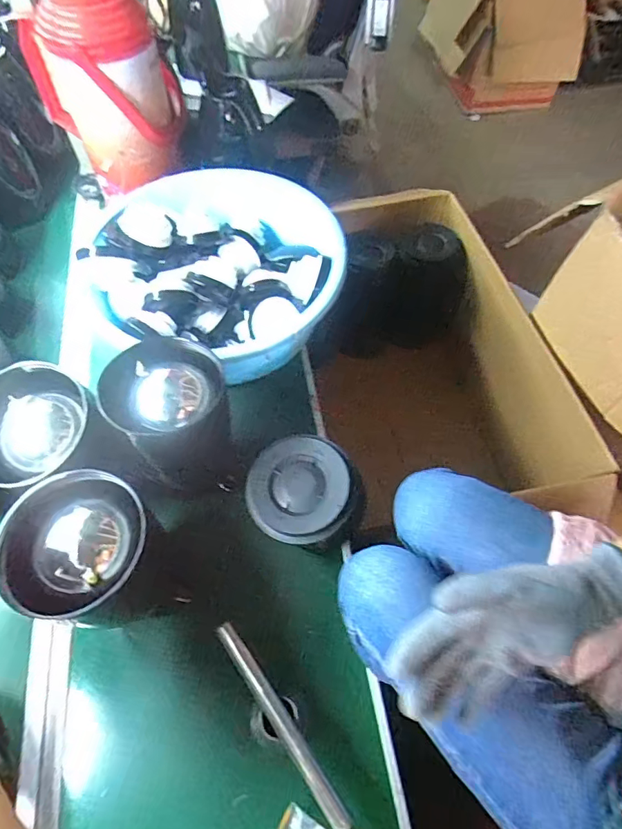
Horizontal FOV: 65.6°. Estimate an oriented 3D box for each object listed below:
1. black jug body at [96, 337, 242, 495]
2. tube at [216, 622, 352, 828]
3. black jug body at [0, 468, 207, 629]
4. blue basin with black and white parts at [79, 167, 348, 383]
[{"bbox_3d":[-0.163,0.014,0.580,0.125,0.185,0.124,-2,61,1],"label":"black jug body"},{"bbox_3d":[-0.031,0.289,0.461,0.019,0.012,0.200,-34,65,-16],"label":"tube"},{"bbox_3d":[-0.208,0.155,0.501,0.125,0.187,0.131,40,69,21],"label":"black jug body"},{"bbox_3d":[-0.122,-0.214,0.699,0.316,0.115,0.317,-1,61,1],"label":"blue basin with black and white parts"}]

